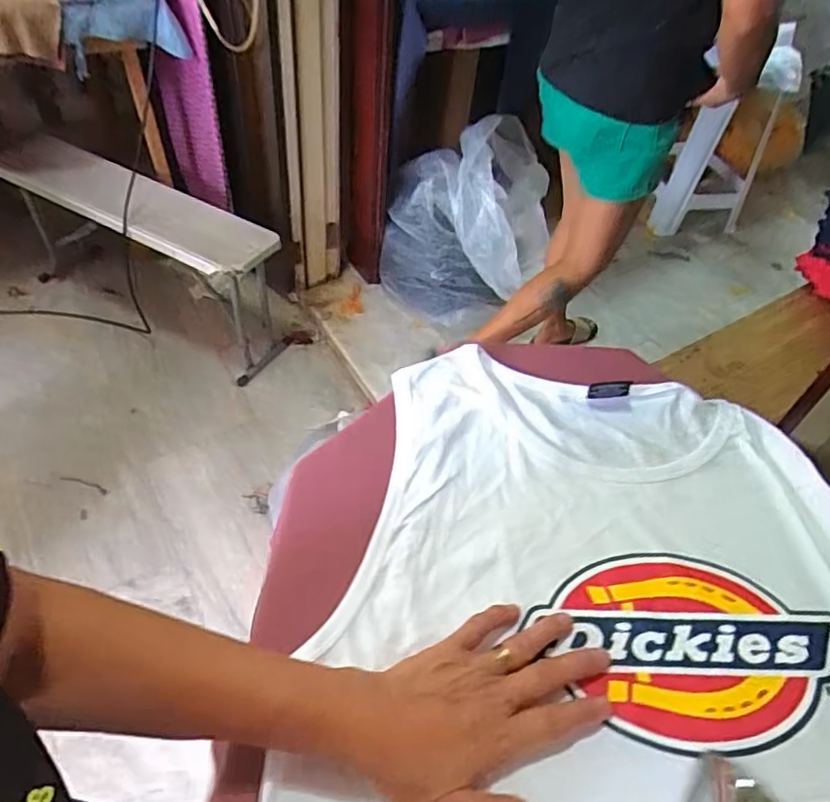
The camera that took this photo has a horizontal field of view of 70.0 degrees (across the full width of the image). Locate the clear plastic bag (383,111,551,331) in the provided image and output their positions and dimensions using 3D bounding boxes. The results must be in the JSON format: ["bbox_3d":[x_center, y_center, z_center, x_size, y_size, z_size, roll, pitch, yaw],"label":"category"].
[{"bbox_3d":[0.153,-0.506,1.741,0.475,0.433,0.388,11,49,3],"label":"clear plastic bag"}]

